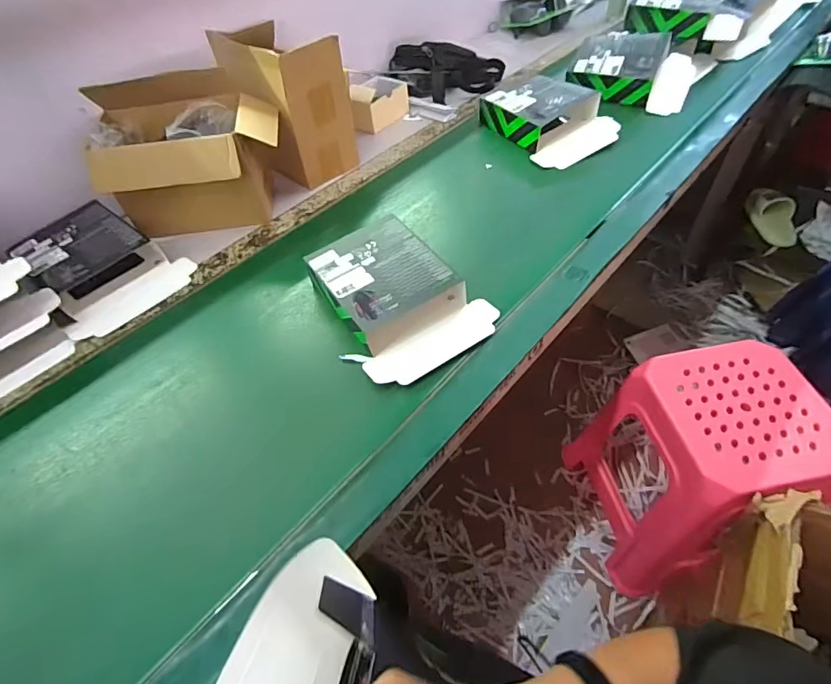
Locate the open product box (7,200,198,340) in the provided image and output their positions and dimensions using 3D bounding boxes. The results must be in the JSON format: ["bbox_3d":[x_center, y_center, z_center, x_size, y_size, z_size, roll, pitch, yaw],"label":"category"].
[{"bbox_3d":[-0.503,-0.126,0.744,0.235,0.061,0.198,30,59,26],"label":"open product box"}]

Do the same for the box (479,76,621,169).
[{"bbox_3d":[0.275,-0.459,0.945,0.193,0.068,0.240,-27,54,-17],"label":"box"}]

